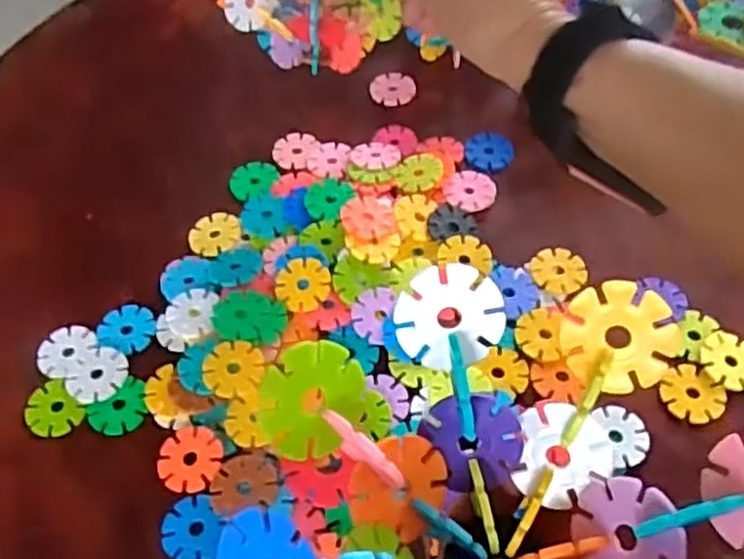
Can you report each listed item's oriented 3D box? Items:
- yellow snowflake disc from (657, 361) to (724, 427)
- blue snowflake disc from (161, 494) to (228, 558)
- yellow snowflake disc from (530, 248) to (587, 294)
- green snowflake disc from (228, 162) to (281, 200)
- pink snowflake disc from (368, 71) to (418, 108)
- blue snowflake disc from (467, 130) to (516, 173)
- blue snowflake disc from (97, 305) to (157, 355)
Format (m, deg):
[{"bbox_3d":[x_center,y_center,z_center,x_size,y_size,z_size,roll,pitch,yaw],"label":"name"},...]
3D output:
[{"bbox_3d":[0.165,0.059,0.377,0.030,0.006,0.030,-2,55,2],"label":"yellow snowflake disc"},{"bbox_3d":[-0.083,0.116,0.338,0.028,0.004,0.032,-37,58,-19],"label":"blue snowflake disc"},{"bbox_3d":[0.108,-0.006,0.423,0.030,0.005,0.031,-2,55,2],"label":"yellow snowflake disc"},{"bbox_3d":[-0.076,-0.065,0.472,0.031,0.008,0.034,0,55,0],"label":"green snowflake disc"},{"bbox_3d":[0.015,-0.137,0.526,0.031,0.004,0.033,-2,55,2],"label":"pink snowflake disc"},{"bbox_3d":[0.078,-0.085,0.485,0.030,0.005,0.033,-2,55,2],"label":"blue snowflake disc"},{"bbox_3d":[-0.138,0.027,0.410,0.033,0.004,0.029,15,57,14],"label":"blue snowflake disc"}]

